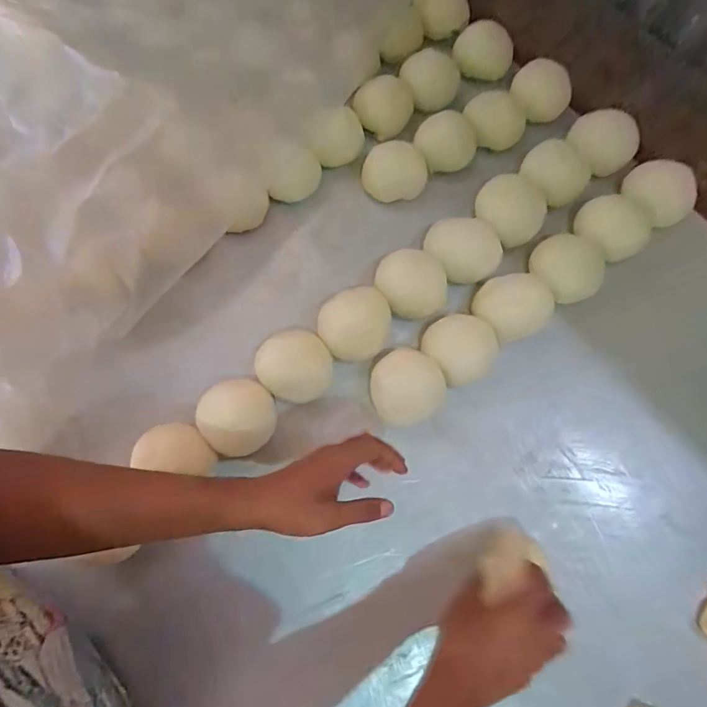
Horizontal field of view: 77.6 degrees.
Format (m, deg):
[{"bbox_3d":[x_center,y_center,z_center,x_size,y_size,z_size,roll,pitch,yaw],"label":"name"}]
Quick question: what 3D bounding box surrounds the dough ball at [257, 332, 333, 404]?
[{"bbox_3d":[-0.074,0.018,0.543,0.097,0.059,0.086,-19,77,-4],"label":"dough ball"}]

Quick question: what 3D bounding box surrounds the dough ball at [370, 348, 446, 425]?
[{"bbox_3d":[0.066,0.042,0.547,0.087,0.040,0.087,0,77,1],"label":"dough ball"}]

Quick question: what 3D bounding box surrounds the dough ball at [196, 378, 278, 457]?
[{"bbox_3d":[-0.138,0.075,0.534,0.086,0.054,0.089,0,77,1],"label":"dough ball"}]

